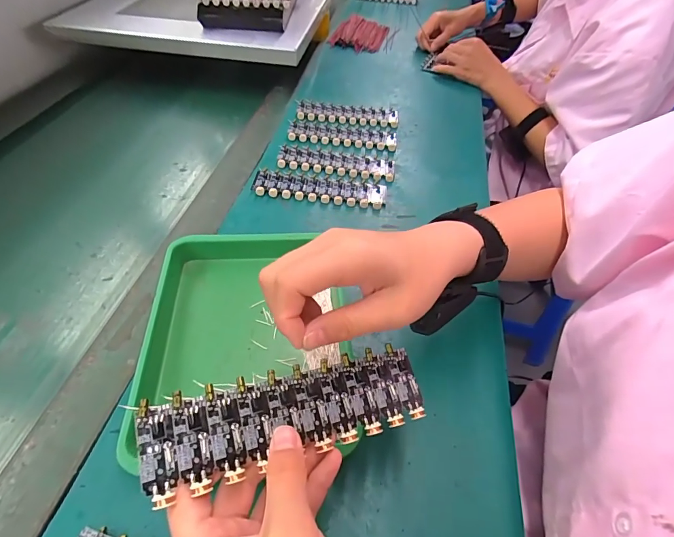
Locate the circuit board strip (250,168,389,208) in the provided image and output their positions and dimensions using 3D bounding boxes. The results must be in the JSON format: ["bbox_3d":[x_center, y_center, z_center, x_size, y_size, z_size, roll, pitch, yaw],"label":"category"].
[{"bbox_3d":[-0.022,-0.100,0.475,0.161,0.013,0.048,3,48,2],"label":"circuit board strip"}]

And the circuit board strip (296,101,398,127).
[{"bbox_3d":[0.017,-0.241,0.595,0.154,0.011,0.051,3,48,-1],"label":"circuit board strip"}]

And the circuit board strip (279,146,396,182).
[{"bbox_3d":[-0.001,-0.142,0.511,0.153,0.010,0.052,8,49,6],"label":"circuit board strip"}]

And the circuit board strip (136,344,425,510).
[{"bbox_3d":[-0.020,0.076,0.208,0.153,0.004,0.045,-7,66,-27],"label":"circuit board strip"}]

